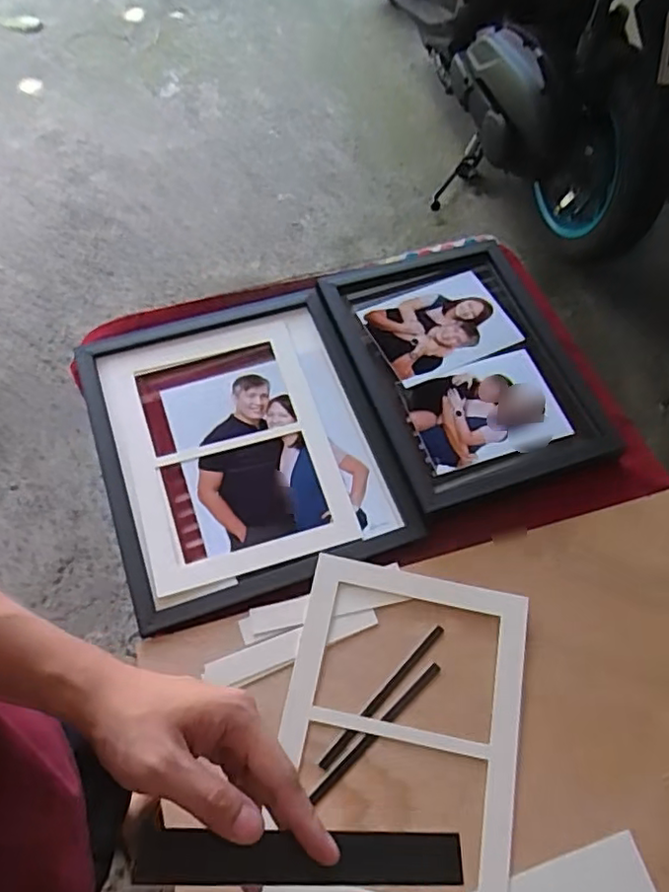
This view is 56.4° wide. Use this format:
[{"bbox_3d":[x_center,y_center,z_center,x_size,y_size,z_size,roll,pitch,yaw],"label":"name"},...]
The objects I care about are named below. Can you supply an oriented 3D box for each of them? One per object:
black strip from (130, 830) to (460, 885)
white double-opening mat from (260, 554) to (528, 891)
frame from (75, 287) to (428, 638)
[{"bbox_3d":[-0.015,0.218,0.329,0.171,0.006,0.024,8,63,-12],"label":"black strip"},{"bbox_3d":[0.063,0.271,0.587,0.221,0.008,0.306,11,63,1],"label":"white double-opening mat"},{"bbox_3d":[-0.108,-0.004,0.724,0.315,0.024,0.362,-19,66,-11],"label":"frame"}]

